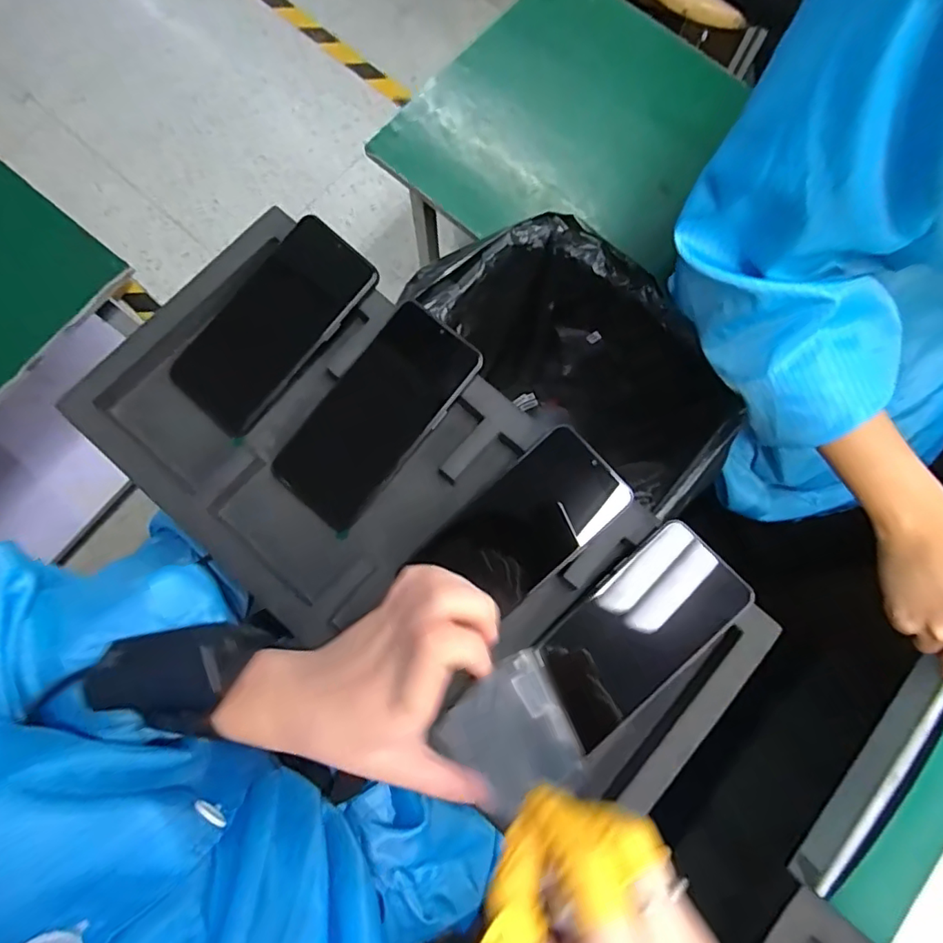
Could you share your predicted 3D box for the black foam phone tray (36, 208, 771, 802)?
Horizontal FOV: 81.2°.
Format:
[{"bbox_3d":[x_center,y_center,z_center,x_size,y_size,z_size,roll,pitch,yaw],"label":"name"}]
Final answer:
[{"bbox_3d":[-0.040,0.037,0.398,0.485,0.040,0.219,40,82,7],"label":"black foam phone tray"}]

